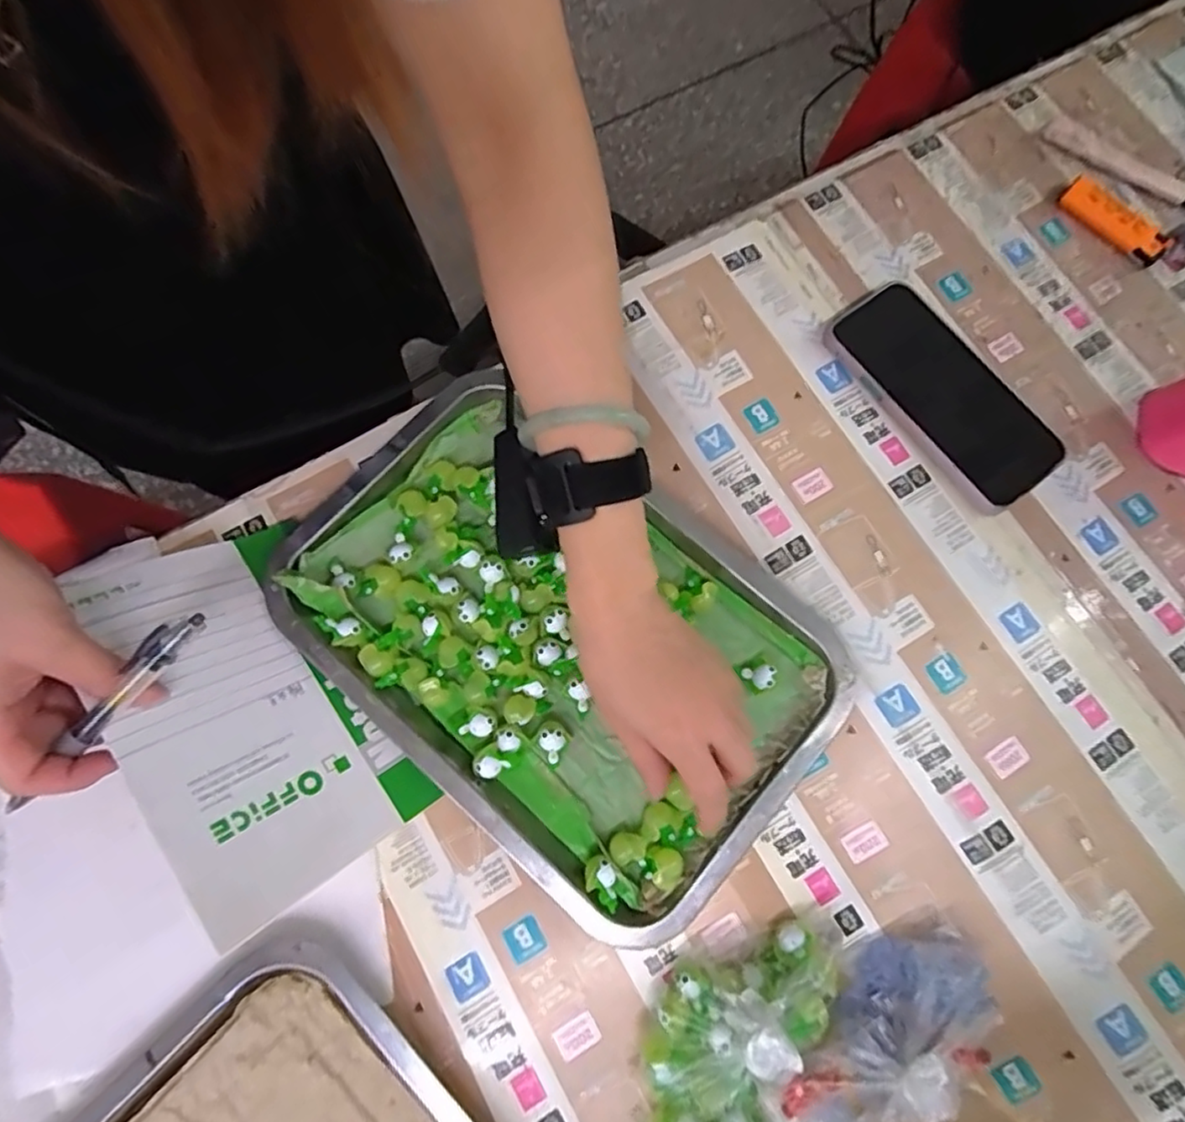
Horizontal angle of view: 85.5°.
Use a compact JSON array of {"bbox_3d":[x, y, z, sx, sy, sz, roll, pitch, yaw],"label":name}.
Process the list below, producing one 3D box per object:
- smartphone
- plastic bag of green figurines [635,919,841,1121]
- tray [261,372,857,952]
[{"bbox_3d":[0.229,-0.111,0.418,0.080,0.012,0.164,-34,79,-16],"label":"smartphone"},{"bbox_3d":[0.072,0.257,0.317,0.087,0.058,0.144,14,77,3],"label":"plastic bag of green figurines"},{"bbox_3d":[-0.025,0.049,0.382,0.311,0.027,0.204,38,79,8],"label":"tray"}]

